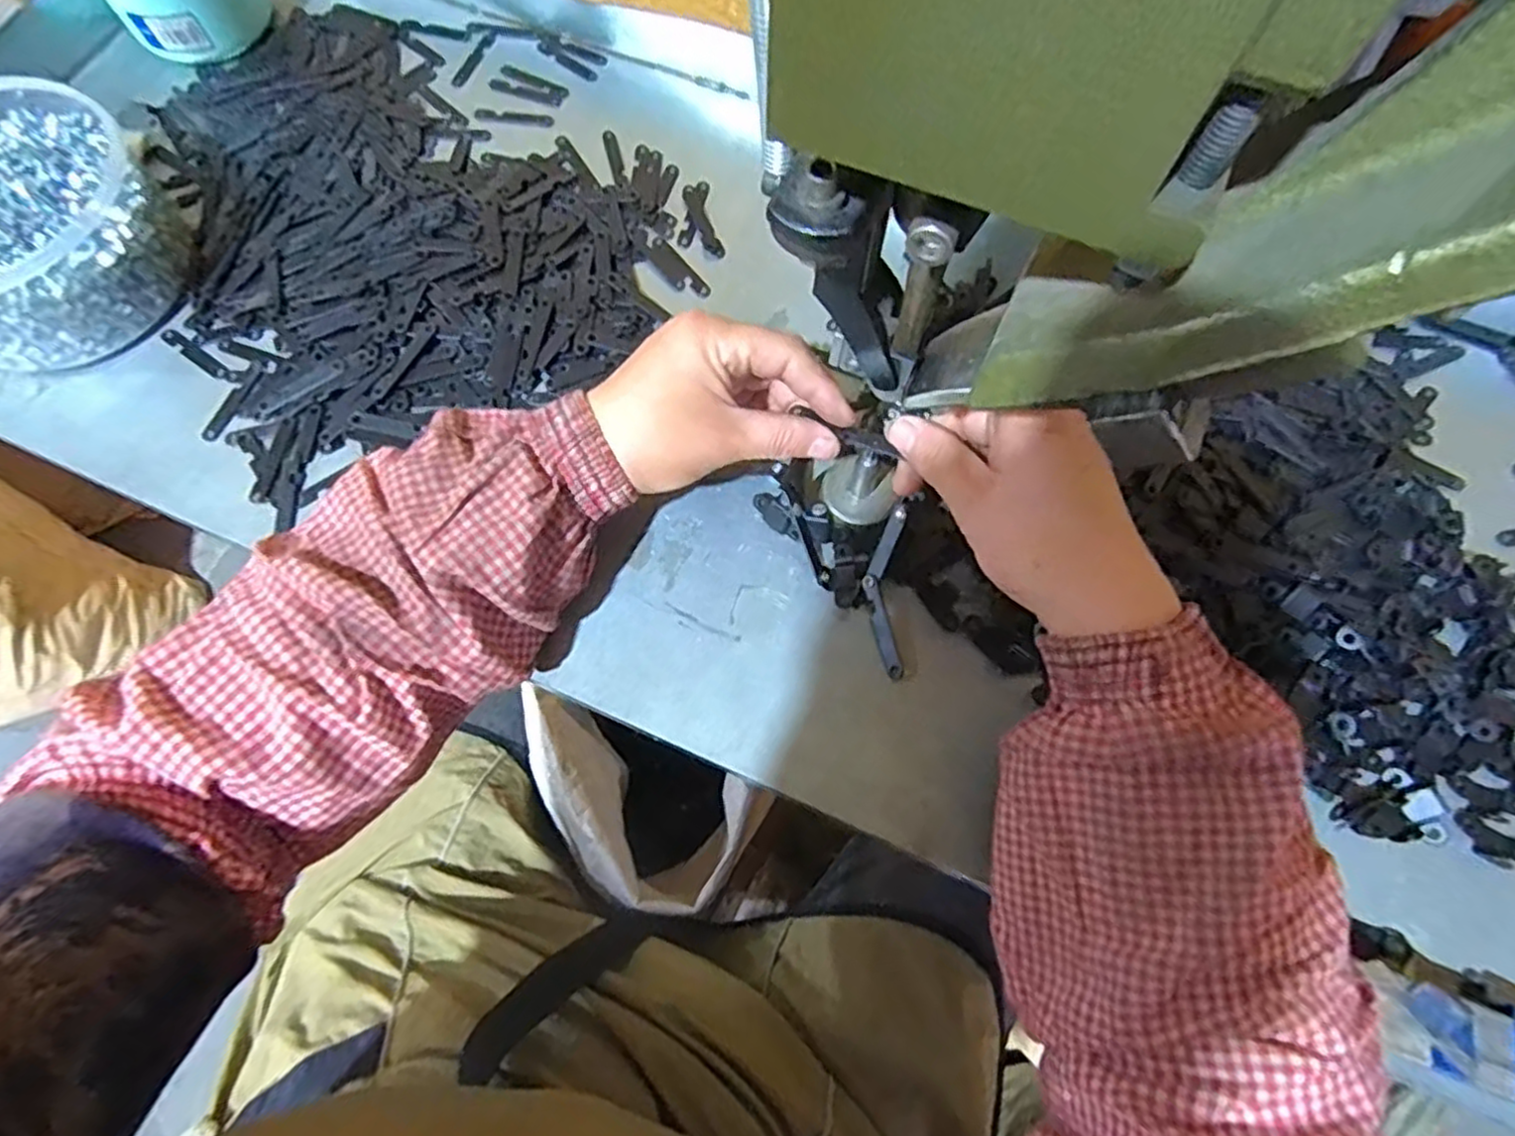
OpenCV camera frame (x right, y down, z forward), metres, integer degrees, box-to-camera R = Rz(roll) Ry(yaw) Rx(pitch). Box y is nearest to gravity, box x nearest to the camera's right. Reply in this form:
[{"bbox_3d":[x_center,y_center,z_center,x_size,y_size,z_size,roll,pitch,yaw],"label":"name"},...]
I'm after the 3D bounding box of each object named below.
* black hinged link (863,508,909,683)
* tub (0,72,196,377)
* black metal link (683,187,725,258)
[{"bbox_3d":[0.063,0.012,0.358,0.019,0.008,0.083,2,87,1],"label":"black hinged link"},{"bbox_3d":[-0.412,-0.191,0.402,0.143,0.064,0.149,-43,76,-13],"label":"tub"},{"bbox_3d":[-0.034,-0.213,0.444,0.010,0.004,0.055,-22,72,-7],"label":"black metal link"}]

